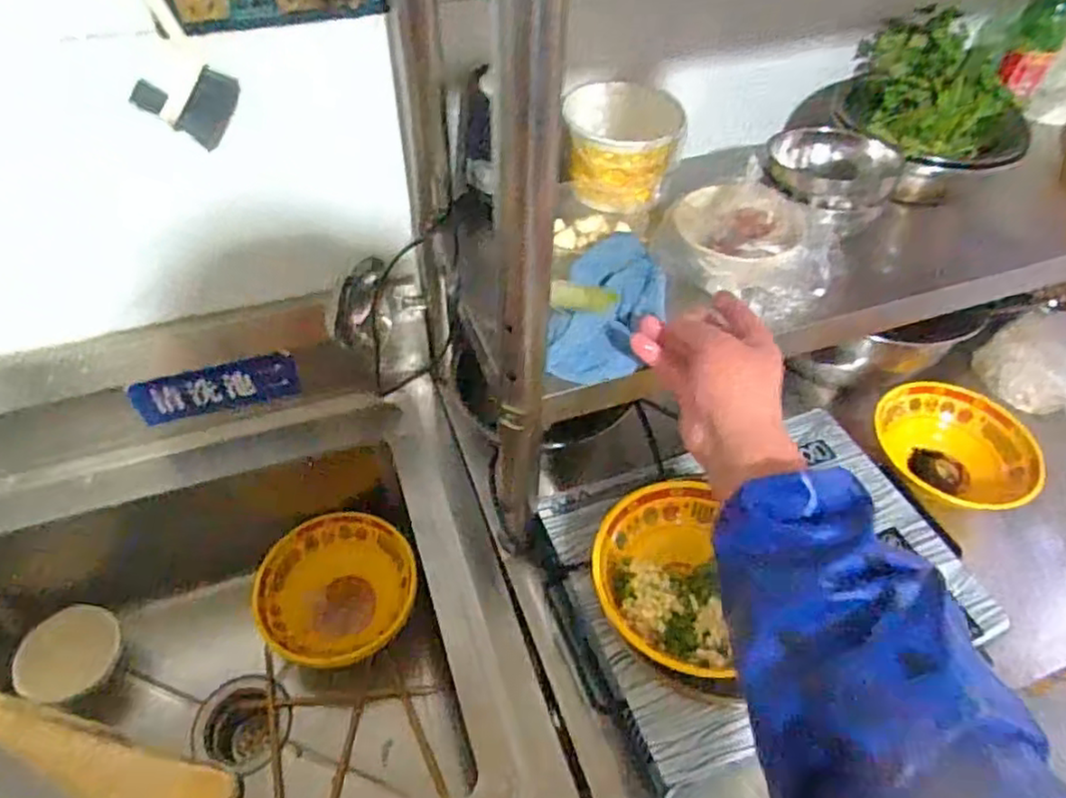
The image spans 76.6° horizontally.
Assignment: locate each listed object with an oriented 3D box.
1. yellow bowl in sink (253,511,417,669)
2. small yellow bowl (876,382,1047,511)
[{"bbox_3d":[-0.248,0.244,0.871,0.187,0.065,0.187,1,50,-1],"label":"yellow bowl in sink"},{"bbox_3d":[0.469,0.059,0.770,0.146,0.064,0.148,1,50,-1],"label":"small yellow bowl"}]

